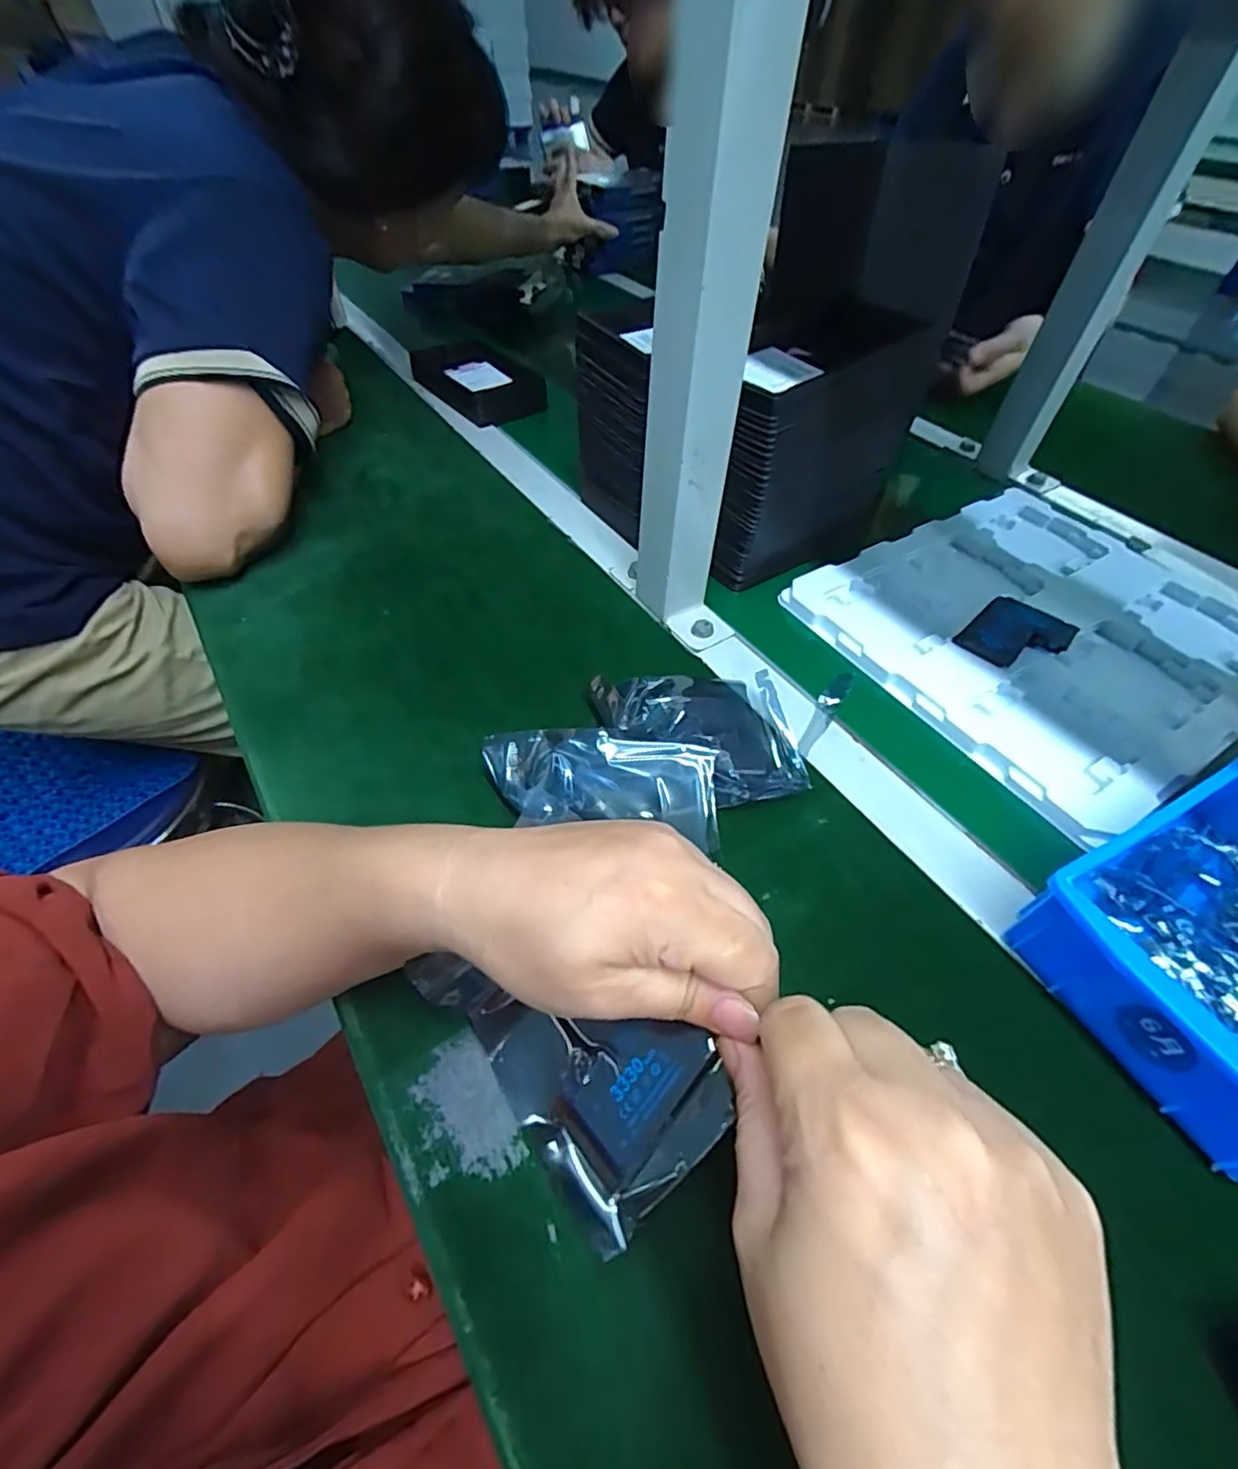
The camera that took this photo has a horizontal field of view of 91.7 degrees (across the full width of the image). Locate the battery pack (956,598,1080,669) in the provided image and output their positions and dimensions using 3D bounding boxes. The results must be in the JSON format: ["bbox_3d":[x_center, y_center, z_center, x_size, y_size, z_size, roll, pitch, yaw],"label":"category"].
[{"bbox_3d":[0.297,-0.073,0.450,0.074,0.015,0.060,-35,61,-27],"label":"battery pack"}]

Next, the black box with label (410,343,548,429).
[{"bbox_3d":[-0.172,-0.423,0.708,0.097,0.033,0.183,-29,58,-23],"label":"black box with label"}]

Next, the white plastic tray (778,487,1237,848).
[{"bbox_3d":[0.347,-0.093,0.479,0.336,0.011,0.273,-25,56,-21],"label":"white plastic tray"}]

